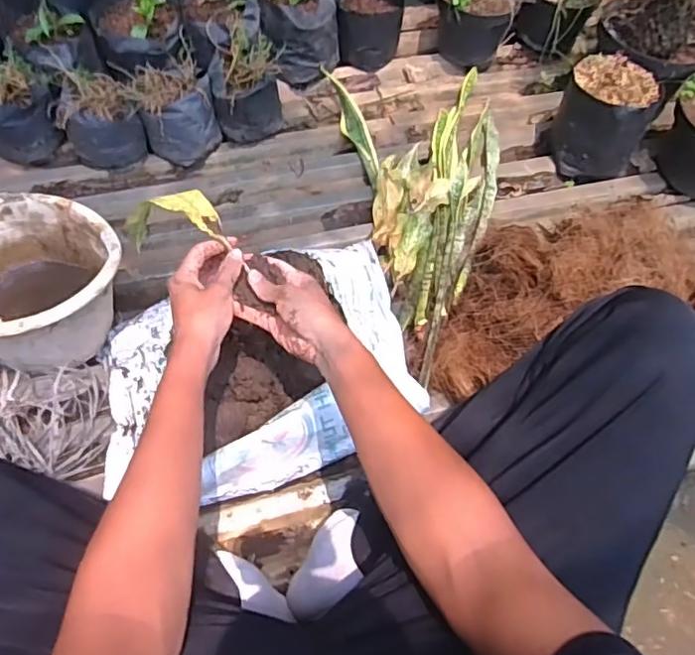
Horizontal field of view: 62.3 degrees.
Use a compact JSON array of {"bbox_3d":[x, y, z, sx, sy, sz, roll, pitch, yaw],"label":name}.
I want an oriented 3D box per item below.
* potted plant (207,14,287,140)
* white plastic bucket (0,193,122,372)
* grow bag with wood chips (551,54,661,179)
[{"bbox_3d":[-0.184,-0.447,1.047,0.122,0.131,0.166,-5,64,-10],"label":"potted plant"},{"bbox_3d":[-0.438,-0.055,0.790,0.229,0.171,0.235,3,63,-6],"label":"white plastic bucket"},{"bbox_3d":[0.464,-0.374,1.051,0.156,0.160,0.147,22,63,4],"label":"grow bag with wood chips"}]

